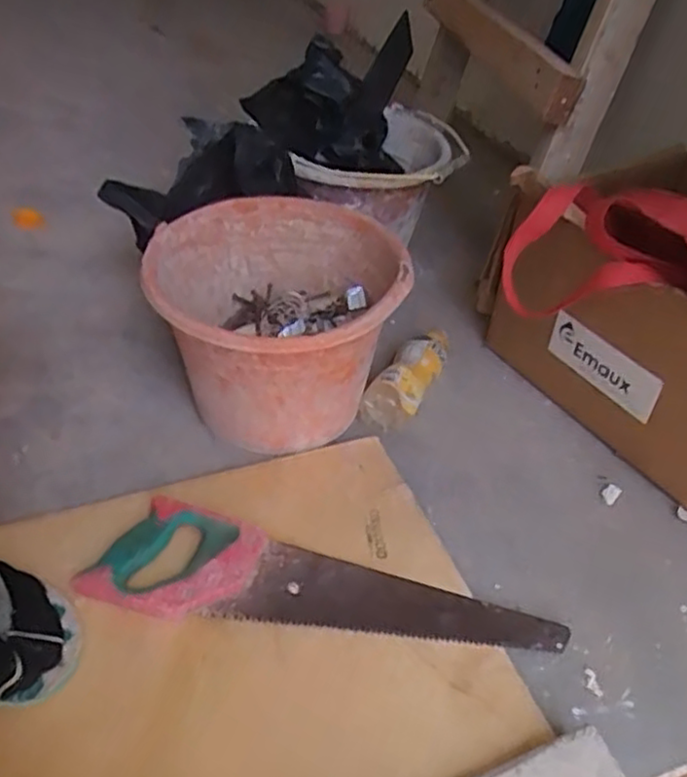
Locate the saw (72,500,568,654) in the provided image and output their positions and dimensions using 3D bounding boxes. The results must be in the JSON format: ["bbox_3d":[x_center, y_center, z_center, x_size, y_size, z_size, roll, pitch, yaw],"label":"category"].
[{"bbox_3d":[-0.016,0.171,0.638,0.413,0.023,0.100,6,40,0],"label":"saw"}]

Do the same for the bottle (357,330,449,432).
[{"bbox_3d":[0.079,-0.008,0.845,0.060,0.057,0.147,24,43,20],"label":"bottle"}]

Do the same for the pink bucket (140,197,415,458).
[{"bbox_3d":[-0.072,-0.061,0.770,0.249,0.189,0.264,3,40,-3],"label":"pink bucket"}]

